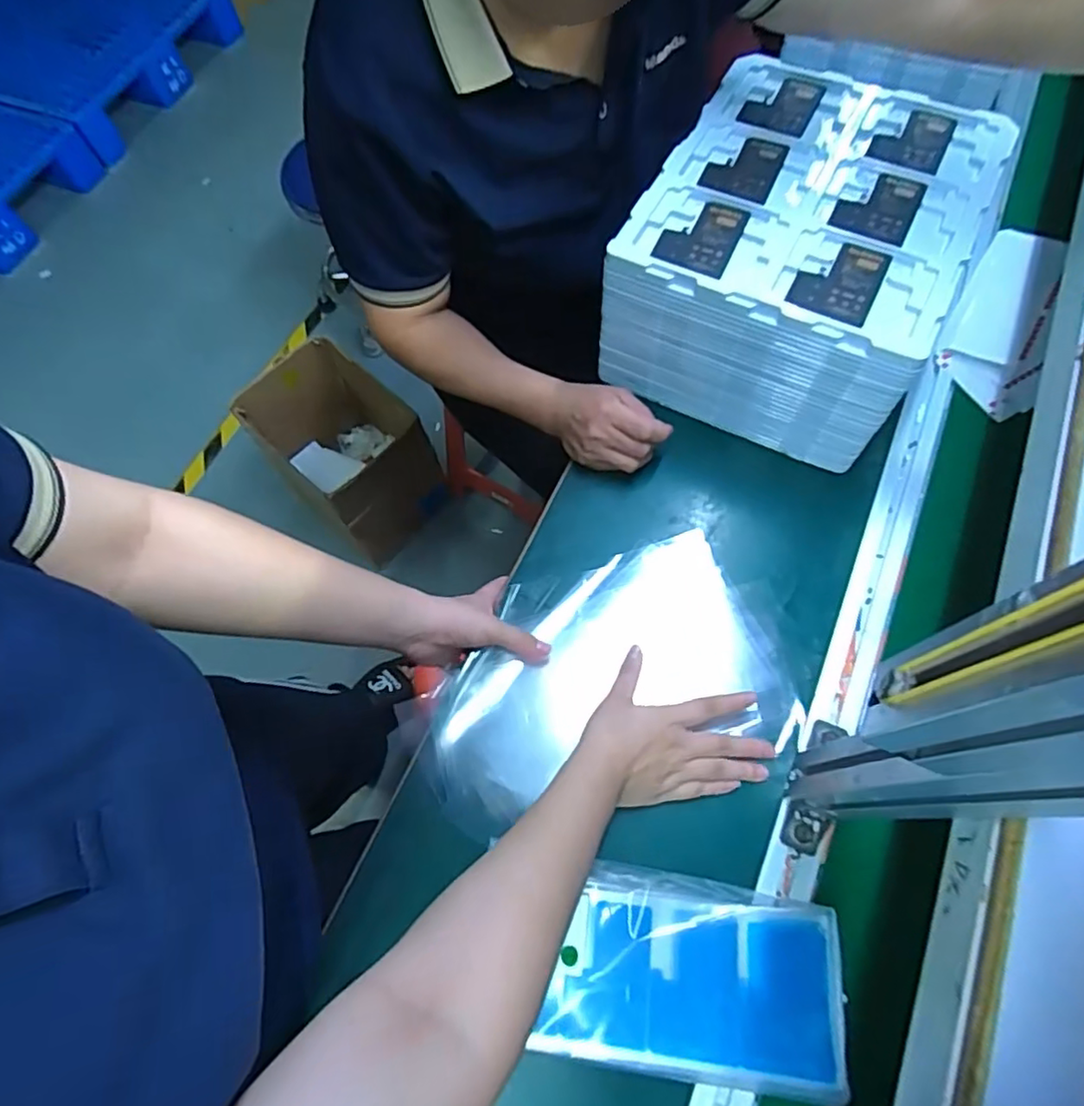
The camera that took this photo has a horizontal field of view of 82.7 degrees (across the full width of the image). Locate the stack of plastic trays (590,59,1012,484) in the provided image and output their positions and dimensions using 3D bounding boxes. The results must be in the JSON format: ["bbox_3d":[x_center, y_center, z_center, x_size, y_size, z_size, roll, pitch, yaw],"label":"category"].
[{"bbox_3d":[0.251,-0.299,0.635,0.276,0.165,0.314,24,70,12],"label":"stack of plastic trays"}]

